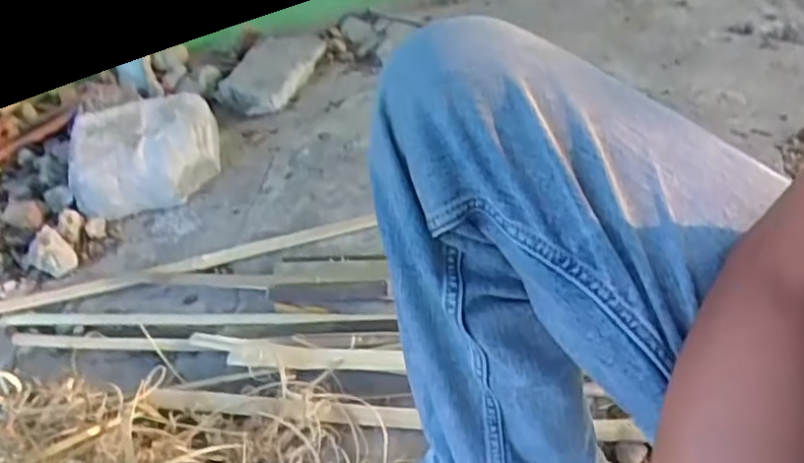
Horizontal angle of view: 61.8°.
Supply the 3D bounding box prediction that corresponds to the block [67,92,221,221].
[{"bbox_3d":[-0.459,-0.146,1.210,0.250,0.126,0.198,-14,43,-9],"label":"block"}]

